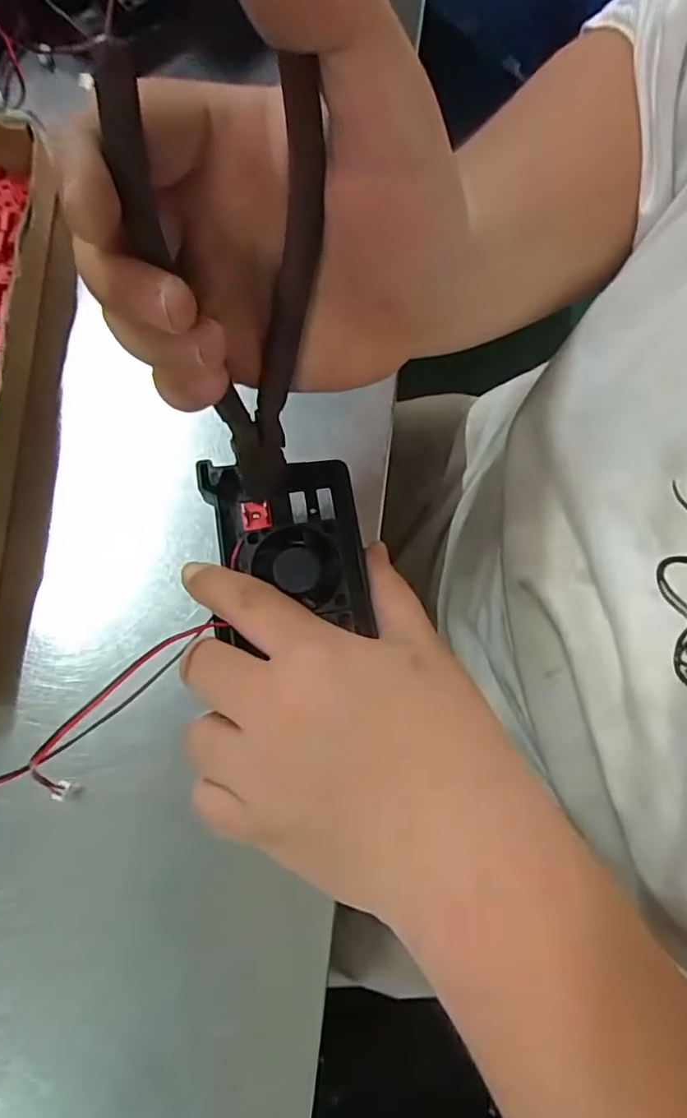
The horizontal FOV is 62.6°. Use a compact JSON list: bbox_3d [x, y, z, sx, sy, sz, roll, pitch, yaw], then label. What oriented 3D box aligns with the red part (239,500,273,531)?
[{"bbox_3d":[-0.039,-0.020,0.255,0.013,0.005,0.012,-8,74,-4],"label":"red part"}]

